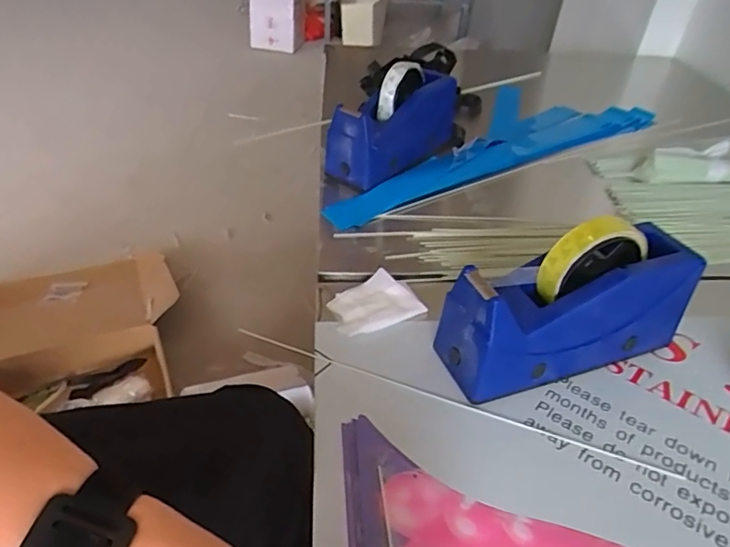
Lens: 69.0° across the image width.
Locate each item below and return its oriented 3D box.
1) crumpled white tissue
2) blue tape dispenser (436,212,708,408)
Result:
[{"bbox_3d":[0.007,0.027,0.501,0.080,0.011,0.059,-19,44,-25],"label":"crumpled white tissue"},{"bbox_3d":[0.166,0.023,0.424,0.203,0.122,0.064,-10,41,-16],"label":"blue tape dispenser"}]

